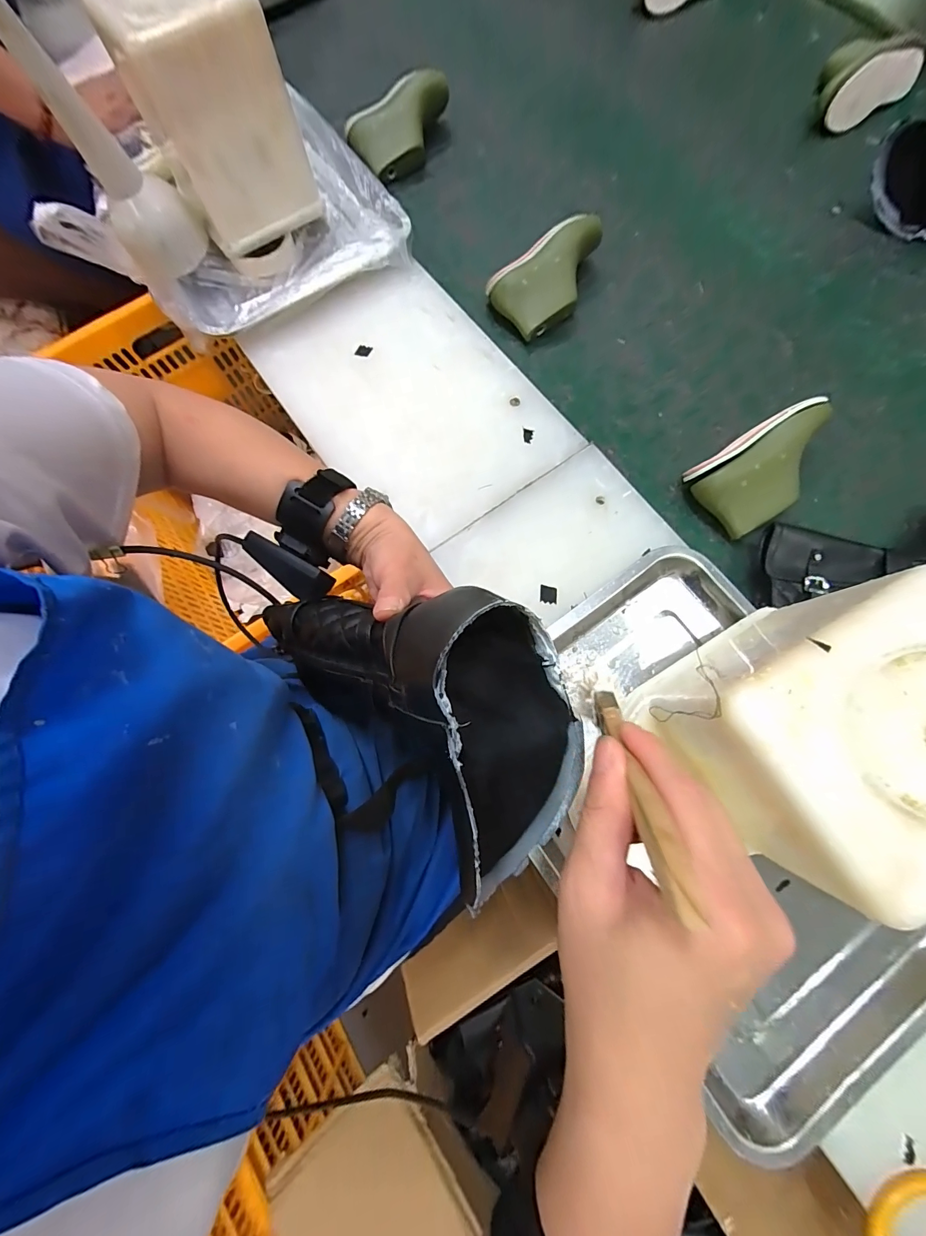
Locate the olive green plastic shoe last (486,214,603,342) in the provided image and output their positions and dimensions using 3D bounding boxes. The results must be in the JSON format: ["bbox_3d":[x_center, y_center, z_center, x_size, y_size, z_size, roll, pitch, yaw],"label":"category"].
[{"bbox_3d":[0.113,-0.428,0.515,0.153,0.057,0.087,-36,77,-7],"label":"olive green plastic shoe last"}]

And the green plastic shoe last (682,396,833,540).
[{"bbox_3d":[0.333,-0.163,0.447,0.162,0.056,0.089,-34,77,-5],"label":"green plastic shoe last"}]

